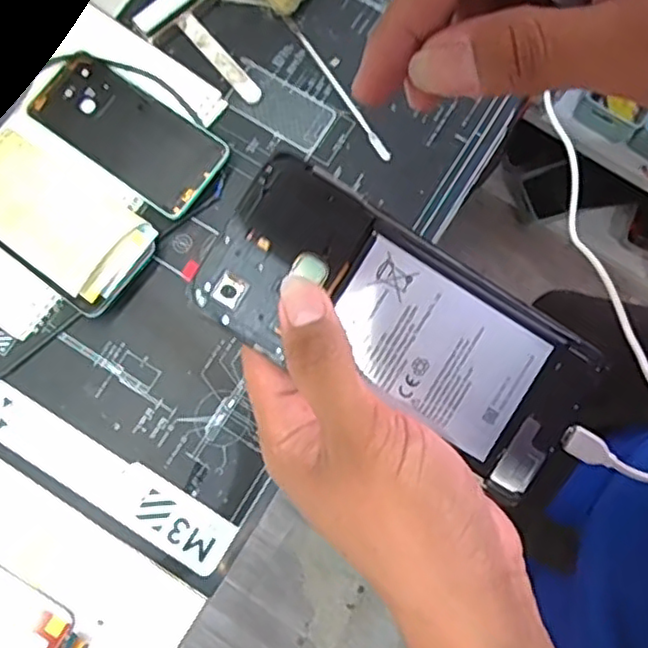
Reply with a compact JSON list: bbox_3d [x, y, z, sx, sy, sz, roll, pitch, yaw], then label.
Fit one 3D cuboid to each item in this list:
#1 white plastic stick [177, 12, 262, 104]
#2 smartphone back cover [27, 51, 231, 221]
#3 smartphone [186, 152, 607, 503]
[{"bbox_3d":[-0.088,-0.224,0.552,0.016,0.005,0.093,-41,91,18],"label":"white plastic stick"},{"bbox_3d":[-0.161,-0.156,0.533,0.157,0.010,0.076,34,76,6],"label":"smartphone back cover"},{"bbox_3d":[0.031,0.002,0.257,0.157,0.012,0.068,32,80,-6],"label":"smartphone"}]

